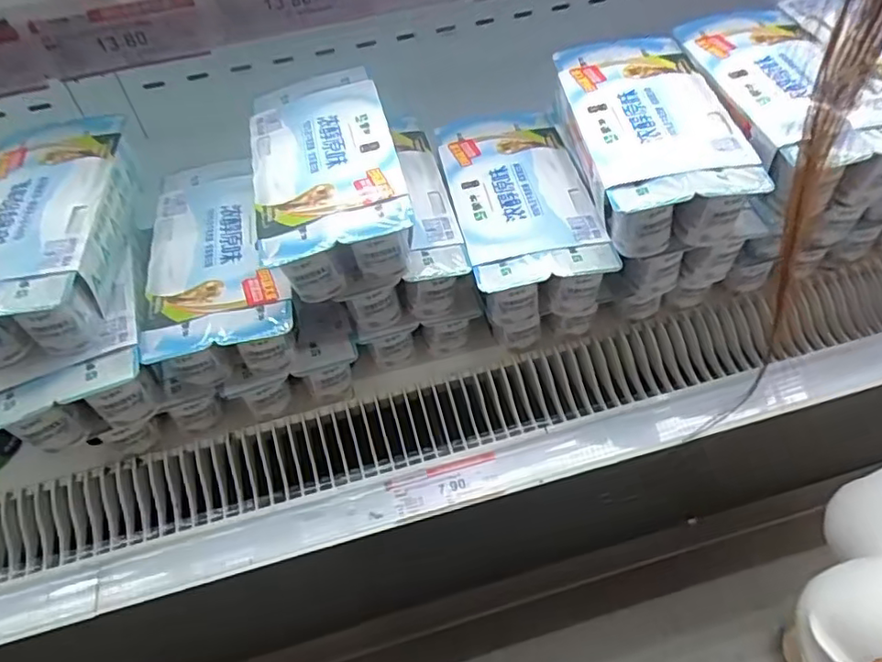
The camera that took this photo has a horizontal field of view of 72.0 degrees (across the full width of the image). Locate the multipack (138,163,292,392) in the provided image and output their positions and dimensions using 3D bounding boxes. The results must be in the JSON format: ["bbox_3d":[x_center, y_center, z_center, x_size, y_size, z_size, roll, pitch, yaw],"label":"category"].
[{"bbox_3d":[-0.219,-0.058,0.577,0.117,0.065,0.237,-19,52,-11],"label":"multipack"}]

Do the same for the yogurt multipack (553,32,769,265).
[{"bbox_3d":[0.190,-0.176,0.563,0.125,0.073,0.233,-7,50,-1],"label":"yogurt multipack"}]

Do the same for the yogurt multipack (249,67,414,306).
[{"bbox_3d":[-0.105,-0.141,0.557,0.124,0.072,0.243,-12,51,-5],"label":"yogurt multipack"}]

